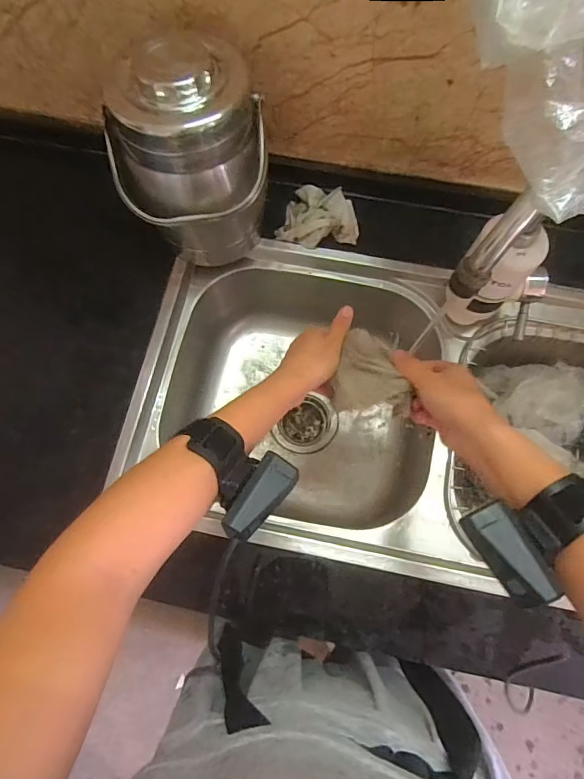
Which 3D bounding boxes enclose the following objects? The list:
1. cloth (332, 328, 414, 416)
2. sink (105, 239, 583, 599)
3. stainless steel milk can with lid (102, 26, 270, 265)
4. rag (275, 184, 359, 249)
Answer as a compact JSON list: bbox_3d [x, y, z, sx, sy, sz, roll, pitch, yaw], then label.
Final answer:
[{"bbox_3d":[0.078,-0.020,0.448,0.069,0.024,0.085,1,73,2],"label":"cloth"},{"bbox_3d":[0.186,0.047,0.651,0.745,0.192,0.397,9,73,5],"label":"sink"},{"bbox_3d":[-0.111,-0.258,0.537,0.156,0.232,0.123,-12,73,-2],"label":"stainless steel milk can with lid"},{"bbox_3d":[0.041,-0.235,0.630,0.104,0.031,0.083,19,74,8],"label":"rag"}]

